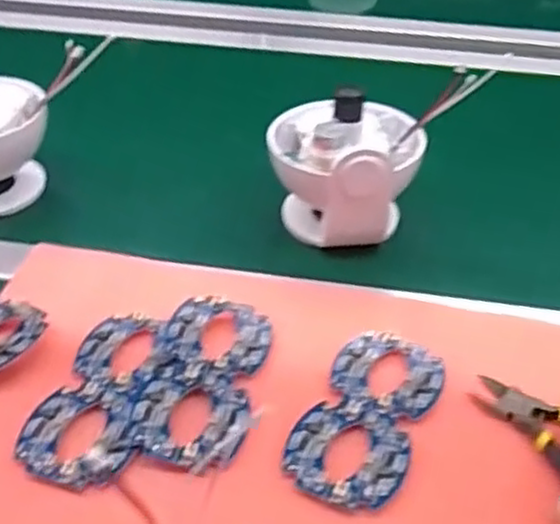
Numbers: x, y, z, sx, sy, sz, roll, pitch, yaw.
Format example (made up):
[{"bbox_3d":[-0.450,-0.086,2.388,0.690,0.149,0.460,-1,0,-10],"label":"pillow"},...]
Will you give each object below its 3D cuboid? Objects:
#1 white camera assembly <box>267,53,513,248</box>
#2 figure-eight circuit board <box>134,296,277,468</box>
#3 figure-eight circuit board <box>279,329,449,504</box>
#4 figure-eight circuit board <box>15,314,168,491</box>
[{"bbox_3d":[0.058,-0.093,0.575,0.117,0.099,0.123,29,47,30],"label":"white camera assembly"},{"bbox_3d":[-0.045,0.068,0.446,0.064,0.004,0.125,13,42,3],"label":"figure-eight circuit board"},{"bbox_3d":[0.052,0.087,0.427,0.065,0.005,0.126,18,42,20],"label":"figure-eight circuit board"},{"bbox_3d":[-0.107,0.076,0.435,0.063,0.005,0.124,7,40,7],"label":"figure-eight circuit board"}]

